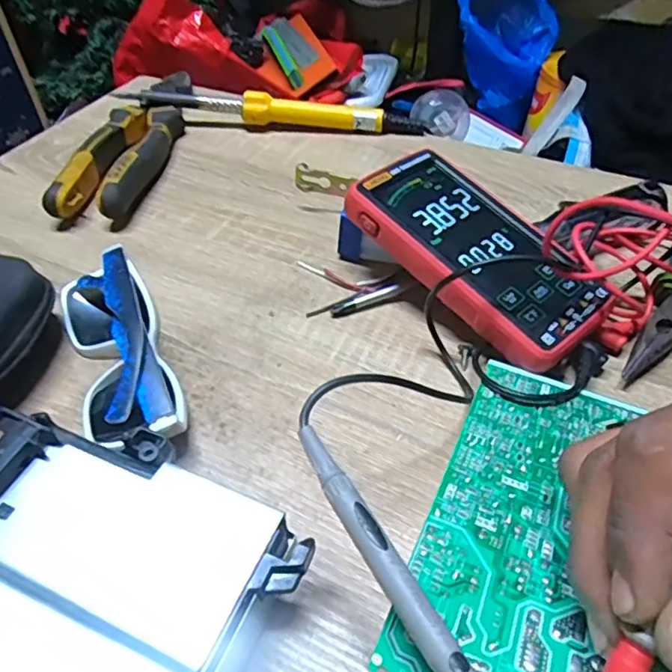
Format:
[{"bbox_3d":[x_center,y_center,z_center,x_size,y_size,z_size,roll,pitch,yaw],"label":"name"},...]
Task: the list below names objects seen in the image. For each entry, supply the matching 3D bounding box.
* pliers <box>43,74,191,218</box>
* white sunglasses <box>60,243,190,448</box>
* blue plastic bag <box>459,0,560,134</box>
[{"bbox_3d":[-0.163,-0.164,0.490,0.057,0.031,0.222,3,46,6],"label":"pliers"},{"bbox_3d":[-0.116,0.005,0.312,0.048,0.041,0.139,-20,48,-15],"label":"white sunglasses"},{"bbox_3d":[0.299,-0.508,1.085,0.164,0.204,0.165,27,53,26],"label":"blue plastic bag"}]

